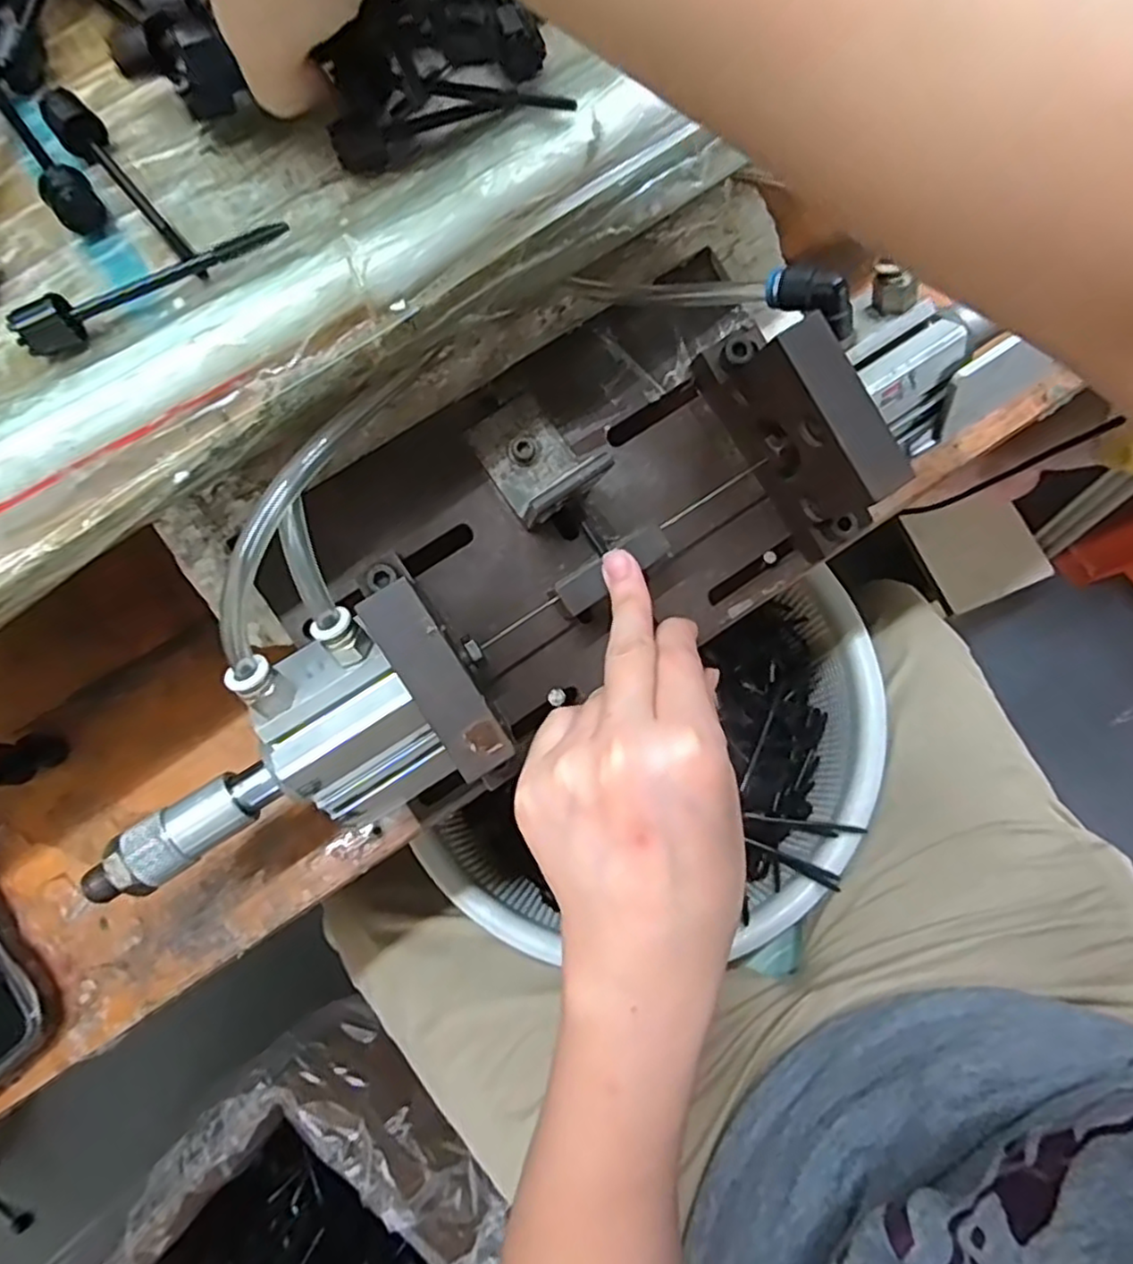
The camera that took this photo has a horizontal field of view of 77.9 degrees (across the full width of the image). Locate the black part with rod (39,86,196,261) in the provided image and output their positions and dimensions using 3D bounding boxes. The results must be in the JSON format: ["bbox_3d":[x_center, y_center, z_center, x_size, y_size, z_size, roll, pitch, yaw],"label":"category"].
[{"bbox_3d":[-0.146,-0.145,0.231,0.014,0.014,0.088,-36,77,-7],"label":"black part with rod"}]

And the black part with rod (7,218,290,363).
[{"bbox_3d":[-0.130,-0.111,0.220,0.086,0.016,0.010,-32,77,-6],"label":"black part with rod"}]

